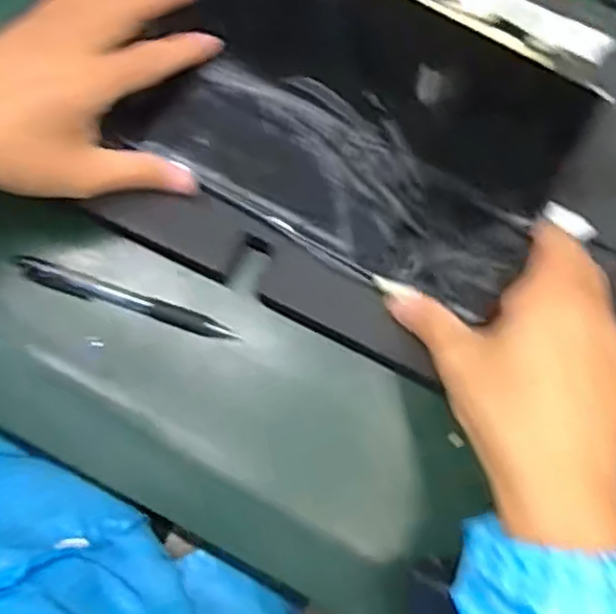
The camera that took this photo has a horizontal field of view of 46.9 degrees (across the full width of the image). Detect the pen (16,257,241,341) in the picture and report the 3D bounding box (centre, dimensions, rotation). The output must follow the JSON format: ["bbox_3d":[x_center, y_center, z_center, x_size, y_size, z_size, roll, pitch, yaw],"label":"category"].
[{"bbox_3d":[-0.109,-0.004,0.427,0.136,0.009,0.014,16,77,2],"label":"pen"}]

